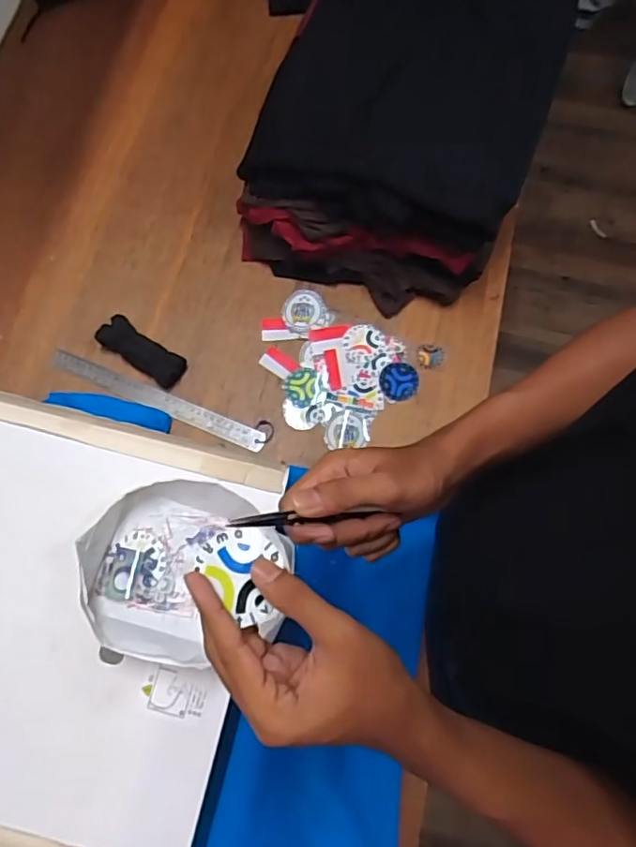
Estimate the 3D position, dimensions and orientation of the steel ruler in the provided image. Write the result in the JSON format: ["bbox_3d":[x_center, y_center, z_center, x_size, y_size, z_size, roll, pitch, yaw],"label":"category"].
[{"bbox_3d":[-0.225,-0.034,0.786,0.321,0.005,0.028,22,76,6],"label":"steel ruler"}]

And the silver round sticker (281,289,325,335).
[{"bbox_3d":[-0.022,-0.163,0.815,0.065,0.005,0.059,-43,77,-8],"label":"silver round sticker"}]

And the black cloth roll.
[{"bbox_3d":[-0.245,-0.102,0.791,0.123,0.026,0.048,33,77,9],"label":"black cloth roll"}]

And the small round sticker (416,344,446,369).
[{"bbox_3d":[0.158,-0.094,0.798,0.039,0.004,0.035,8,75,2],"label":"small round sticker"}]

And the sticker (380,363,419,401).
[{"bbox_3d":[0.113,-0.059,0.793,0.053,0.004,0.055,0,75,0],"label":"sticker"}]

